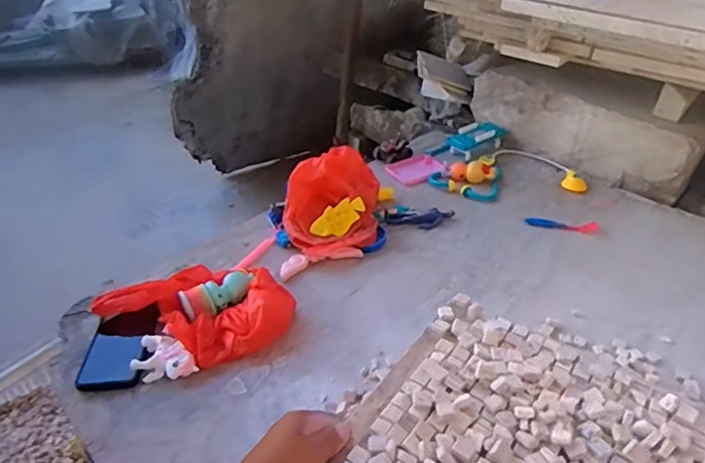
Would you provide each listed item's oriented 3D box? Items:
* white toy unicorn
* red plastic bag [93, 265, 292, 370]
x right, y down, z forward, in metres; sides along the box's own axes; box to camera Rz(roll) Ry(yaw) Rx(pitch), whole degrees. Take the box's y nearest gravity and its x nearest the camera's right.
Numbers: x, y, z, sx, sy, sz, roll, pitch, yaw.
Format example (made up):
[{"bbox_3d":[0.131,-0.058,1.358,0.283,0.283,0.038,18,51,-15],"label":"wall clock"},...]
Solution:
[{"bbox_3d":[-0.265,0.177,0.766,0.067,0.028,0.089,-30,42,-32],"label":"white toy unicorn"},{"bbox_3d":[-0.225,0.119,0.845,0.252,0.069,0.174,15,40,26],"label":"red plastic bag"}]

